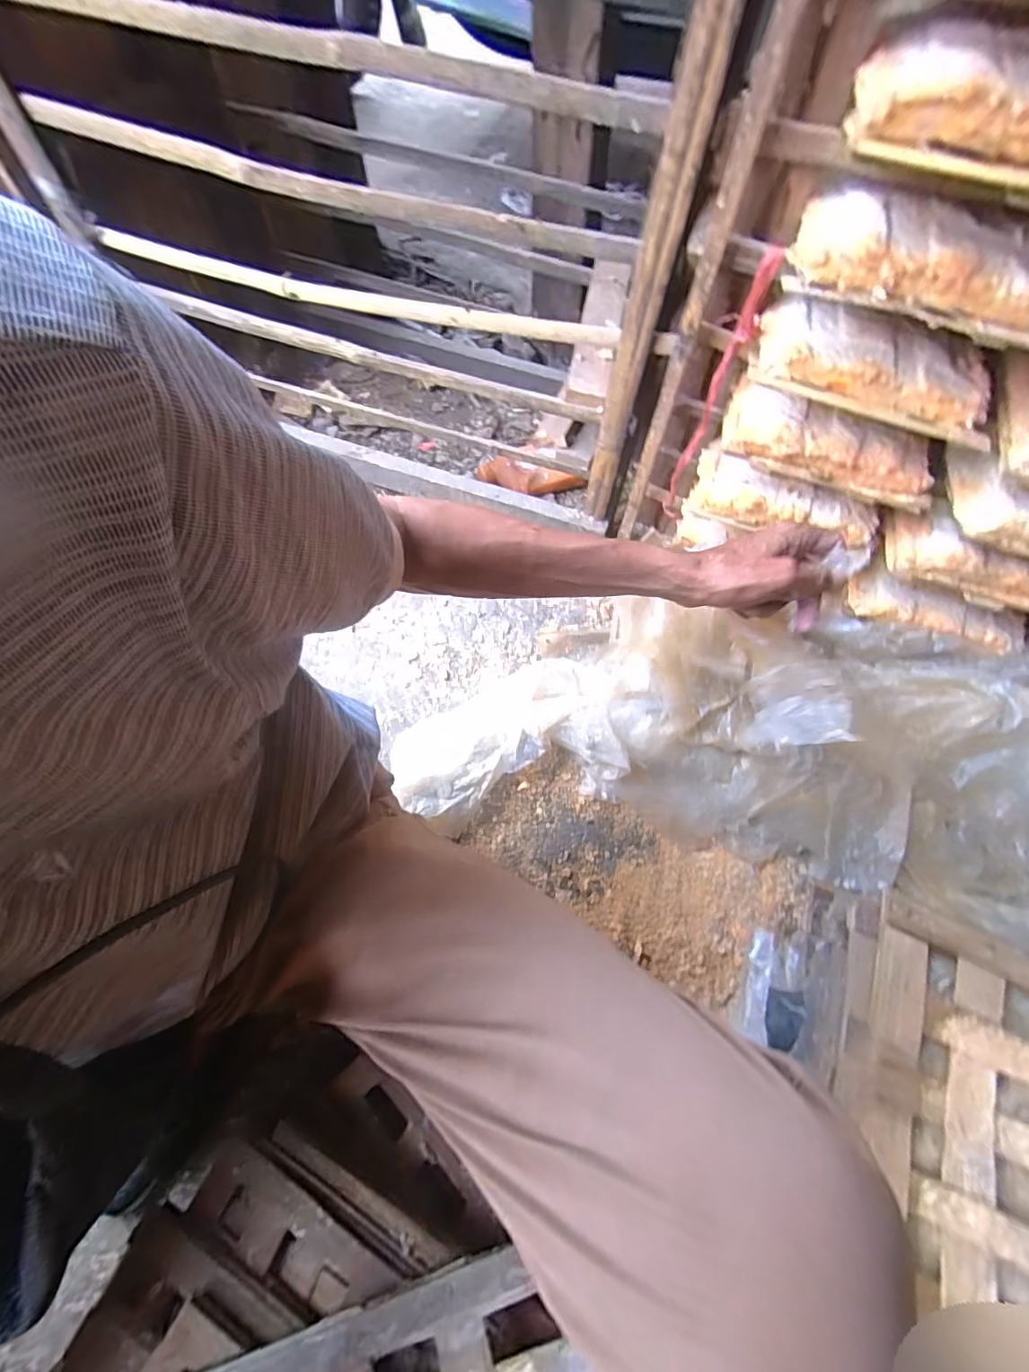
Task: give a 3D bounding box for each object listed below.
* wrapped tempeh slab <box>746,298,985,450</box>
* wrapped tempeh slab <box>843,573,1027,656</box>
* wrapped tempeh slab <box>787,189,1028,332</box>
[{"bbox_3d":[0.353,-0.313,0.488,0.223,0.050,0.102,15,66,7],"label":"wrapped tempeh slab"},{"bbox_3d":[0.545,-0.094,0.642,0.213,0.029,0.057,17,66,8],"label":"wrapped tempeh slab"},{"bbox_3d":[0.348,-0.358,0.416,0.214,0.041,0.103,18,66,8],"label":"wrapped tempeh slab"}]

